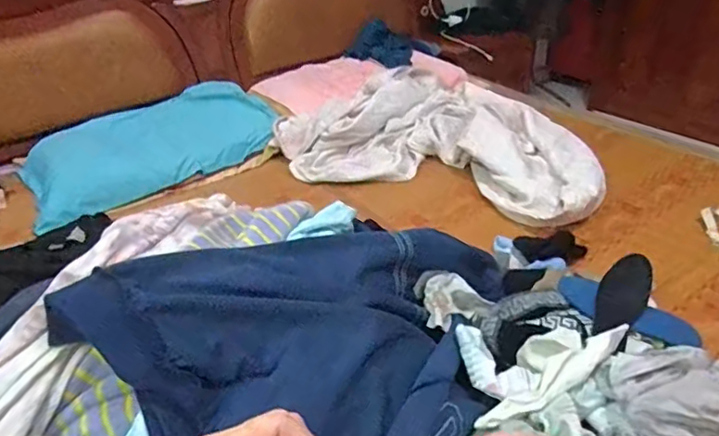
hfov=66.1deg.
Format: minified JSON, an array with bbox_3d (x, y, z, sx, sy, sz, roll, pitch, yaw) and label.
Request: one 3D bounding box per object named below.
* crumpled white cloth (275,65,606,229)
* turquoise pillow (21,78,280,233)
[{"bbox_3d":[0.252,-0.265,1.536,0.828,0.181,0.658,12,36,24],"label":"crumpled white cloth"},{"bbox_3d":[-0.574,-0.213,1.549,0.668,0.145,0.341,-29,39,-32],"label":"turquoise pillow"}]

